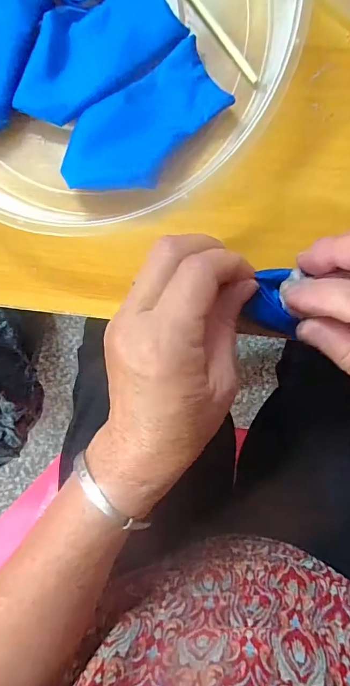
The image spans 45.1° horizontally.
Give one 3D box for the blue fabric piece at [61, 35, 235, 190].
[{"bbox_3d":[-0.019,-0.120,0.238,0.097,0.010,0.051,-34,92,8],"label":"blue fabric piece"}]

